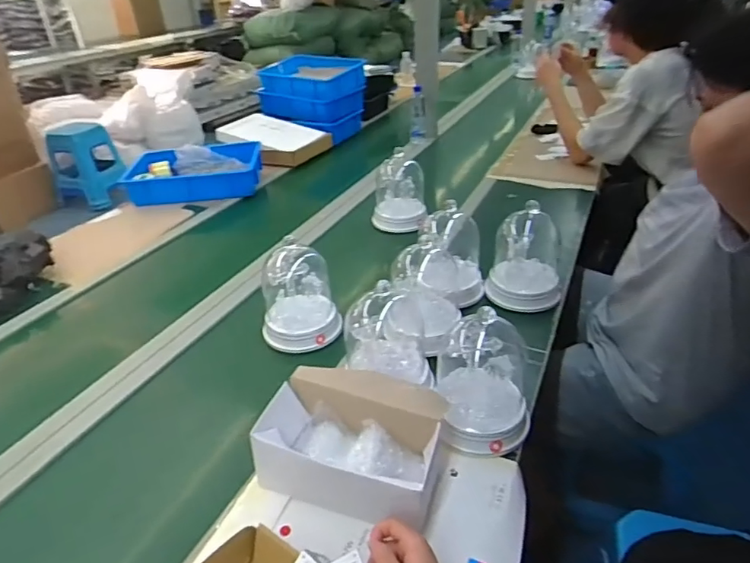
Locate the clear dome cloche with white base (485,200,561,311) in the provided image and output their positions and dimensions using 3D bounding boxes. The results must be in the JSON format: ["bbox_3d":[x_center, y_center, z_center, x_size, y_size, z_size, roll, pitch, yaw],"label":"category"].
[{"bbox_3d":[0.328,-0.054,1.100,0.151,0.204,0.159,8,33,17],"label":"clear dome cloche with white base"}]

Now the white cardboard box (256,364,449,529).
[{"bbox_3d":[-0.027,0.223,0.722,0.241,0.105,0.182,7,33,16],"label":"white cardboard box"}]

